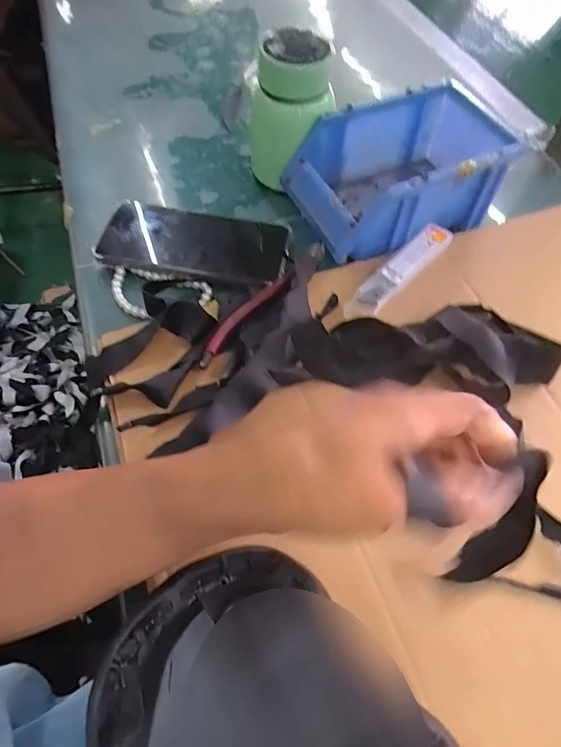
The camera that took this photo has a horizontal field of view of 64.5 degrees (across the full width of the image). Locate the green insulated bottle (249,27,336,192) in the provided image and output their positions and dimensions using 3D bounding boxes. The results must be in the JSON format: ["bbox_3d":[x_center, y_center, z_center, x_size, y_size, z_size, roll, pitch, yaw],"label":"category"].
[{"bbox_3d":[0.011,-0.238,0.415,0.068,0.125,0.068,-28,63,-17],"label":"green insulated bottle"}]

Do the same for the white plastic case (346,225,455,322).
[{"bbox_3d":[0.101,-0.088,0.373,0.025,0.011,0.122,39,66,20],"label":"white plastic case"}]

